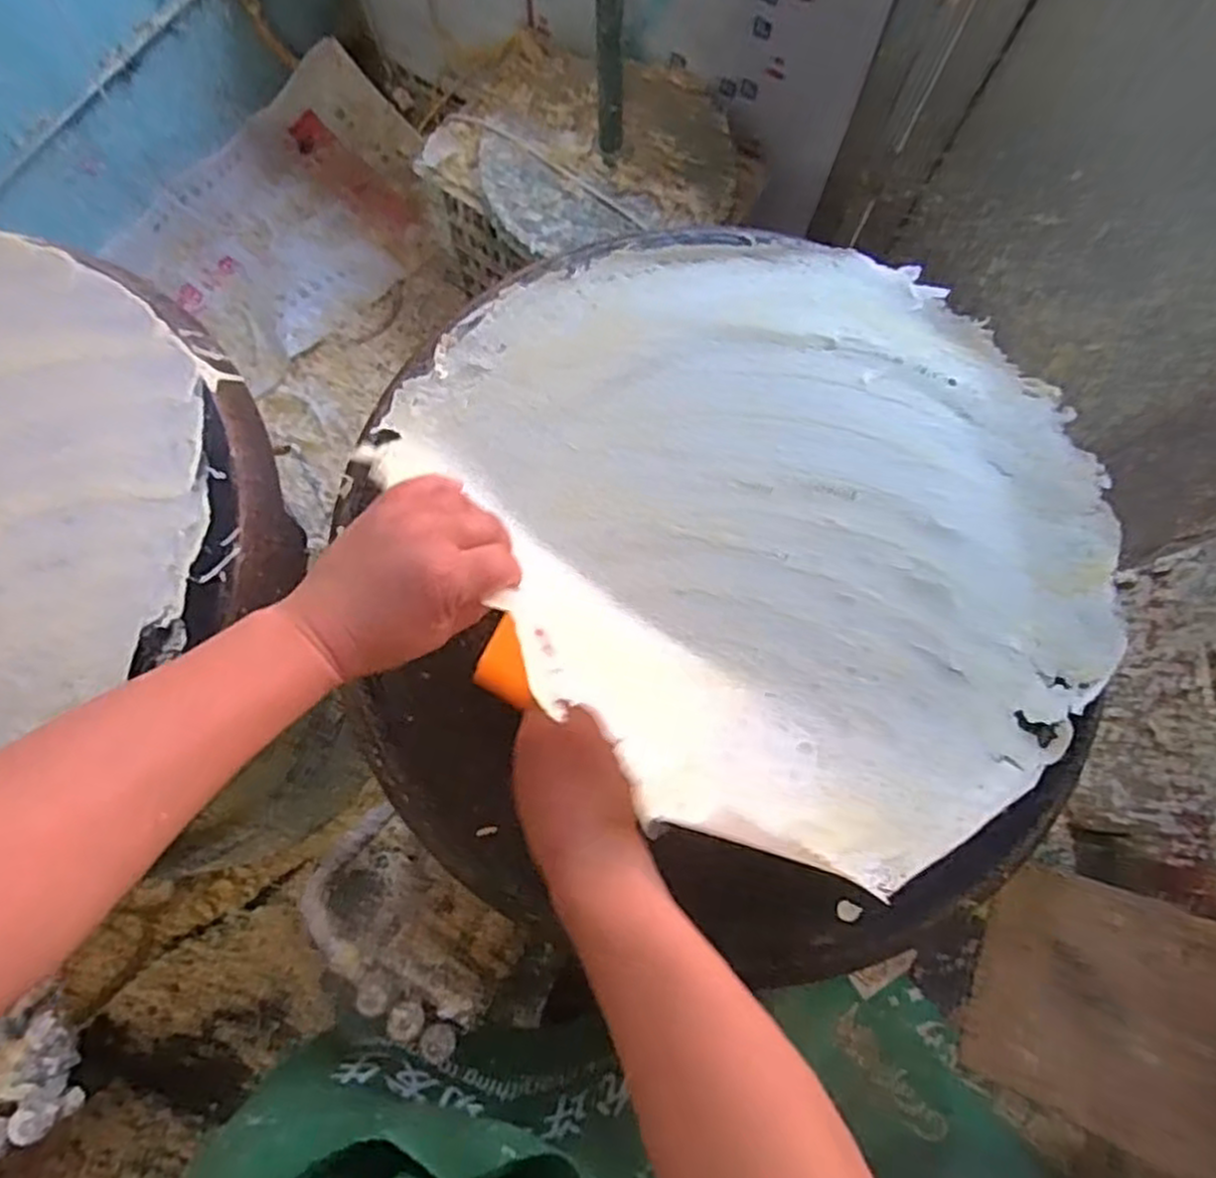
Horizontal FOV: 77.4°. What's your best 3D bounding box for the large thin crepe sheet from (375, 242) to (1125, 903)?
[{"bbox_3d":[0.125,-0.075,0.570,0.519,0.137,0.552,-31,76,-11],"label":"large thin crepe sheet"}]

